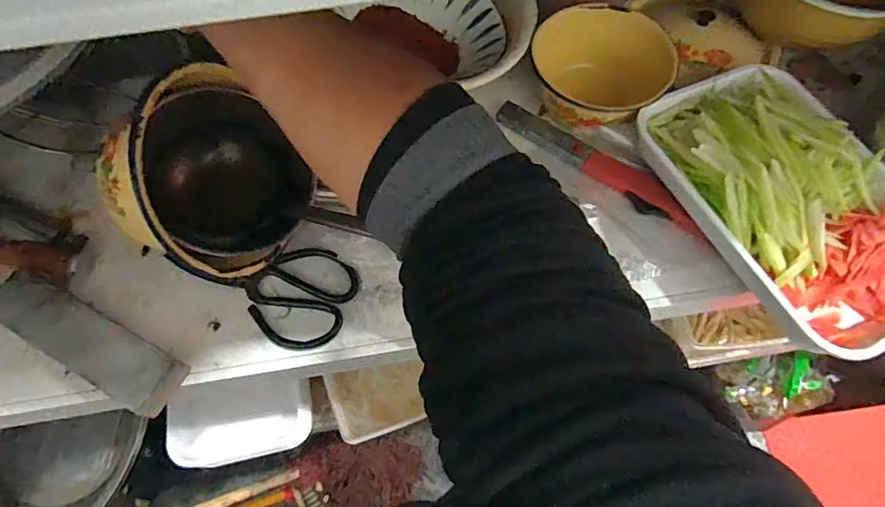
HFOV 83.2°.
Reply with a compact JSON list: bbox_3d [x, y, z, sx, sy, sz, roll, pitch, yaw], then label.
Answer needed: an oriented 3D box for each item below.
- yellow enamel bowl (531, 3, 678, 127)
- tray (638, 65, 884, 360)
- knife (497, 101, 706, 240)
[{"bbox_3d":[0.186,-0.209,0.569,0.134,0.073,0.147,0,66,1],"label":"yellow enamel bowl"},{"bbox_3d":[0.353,-0.063,0.494,0.203,0.055,0.300,-24,68,-10],"label":"tray"},{"bbox_3d":[0.172,-0.101,0.550,0.244,0.017,0.047,36,71,15],"label":"knife"}]

